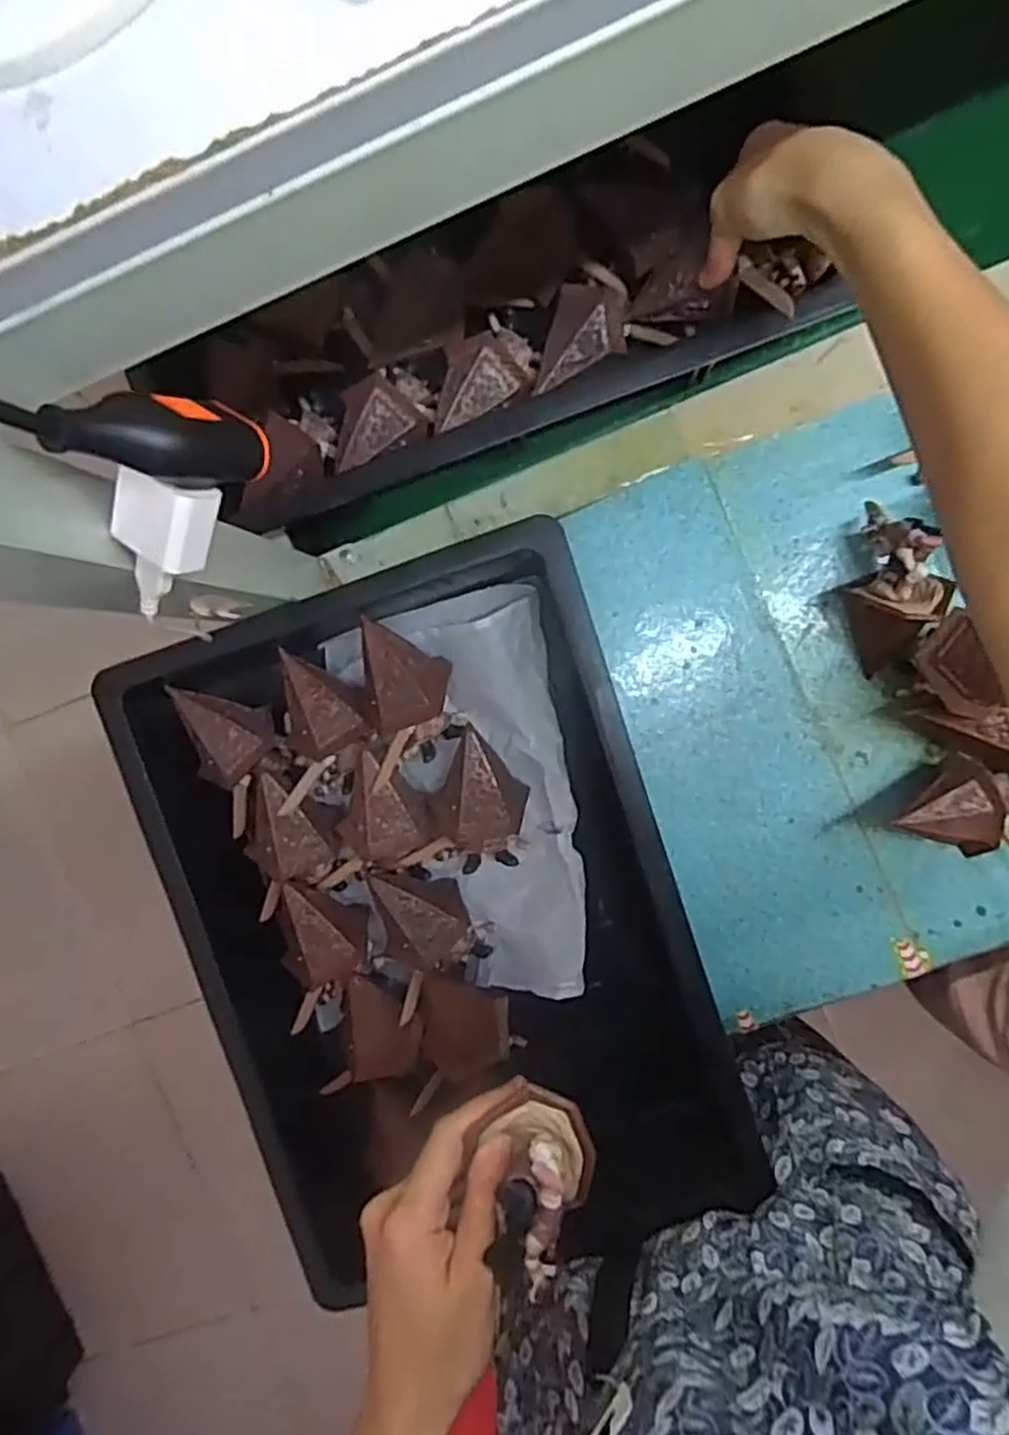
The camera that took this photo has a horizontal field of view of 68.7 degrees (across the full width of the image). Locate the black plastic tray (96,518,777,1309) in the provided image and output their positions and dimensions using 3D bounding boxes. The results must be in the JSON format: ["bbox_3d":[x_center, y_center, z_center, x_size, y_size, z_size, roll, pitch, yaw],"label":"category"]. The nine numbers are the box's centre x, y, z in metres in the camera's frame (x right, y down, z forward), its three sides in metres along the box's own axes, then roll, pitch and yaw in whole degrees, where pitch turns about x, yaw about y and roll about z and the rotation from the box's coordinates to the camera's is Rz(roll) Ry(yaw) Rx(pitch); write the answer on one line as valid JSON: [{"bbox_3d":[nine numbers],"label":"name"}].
[{"bbox_3d":[-0.036,0.132,0.517,0.325,0.105,0.447,-18,93,8],"label":"black plastic tray"}]

